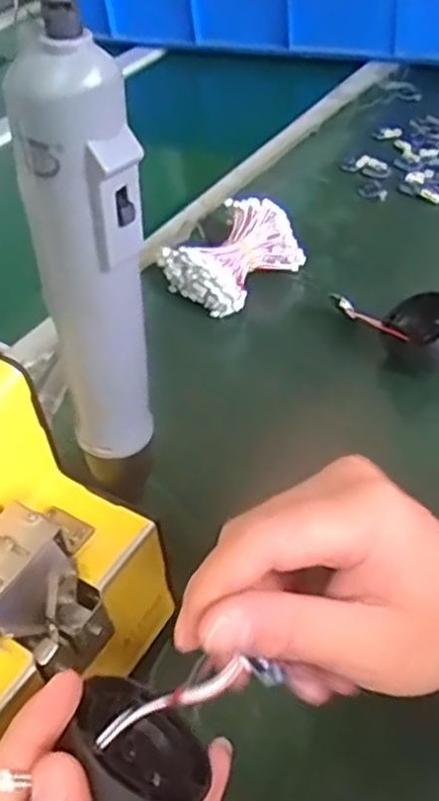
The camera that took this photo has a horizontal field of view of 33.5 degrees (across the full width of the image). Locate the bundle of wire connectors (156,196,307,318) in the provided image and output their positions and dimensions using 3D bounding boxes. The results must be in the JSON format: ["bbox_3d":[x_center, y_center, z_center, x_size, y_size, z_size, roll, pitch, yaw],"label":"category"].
[{"bbox_3d":[0.009,-0.112,0.571,0.075,0.055,0.092,26,52,31],"label":"bundle of wire connectors"}]

